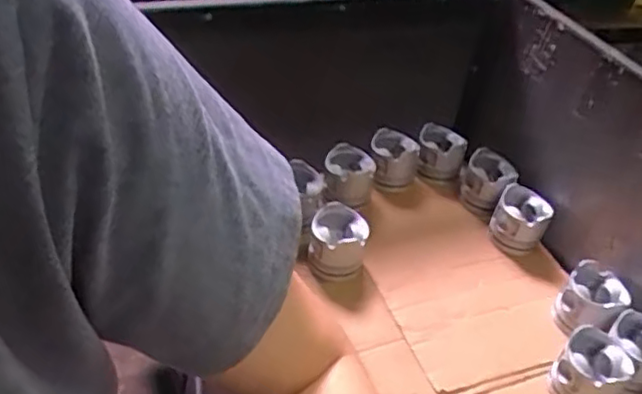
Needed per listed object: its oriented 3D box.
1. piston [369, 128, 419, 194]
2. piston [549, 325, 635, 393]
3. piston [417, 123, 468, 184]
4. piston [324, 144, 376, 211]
[{"bbox_3d":[0.138,-0.064,1.255,0.098,0.089,0.096,21,42,15],"label":"piston"},{"bbox_3d":[0.387,0.255,0.927,0.093,0.080,0.094,-28,52,-34],"label":"piston"},{"bbox_3d":[0.238,-0.086,1.285,0.094,0.072,0.089,15,41,9],"label":"piston"},{"bbox_3d":[0.052,-0.045,1.183,0.092,0.090,0.096,11,41,3],"label":"piston"}]

